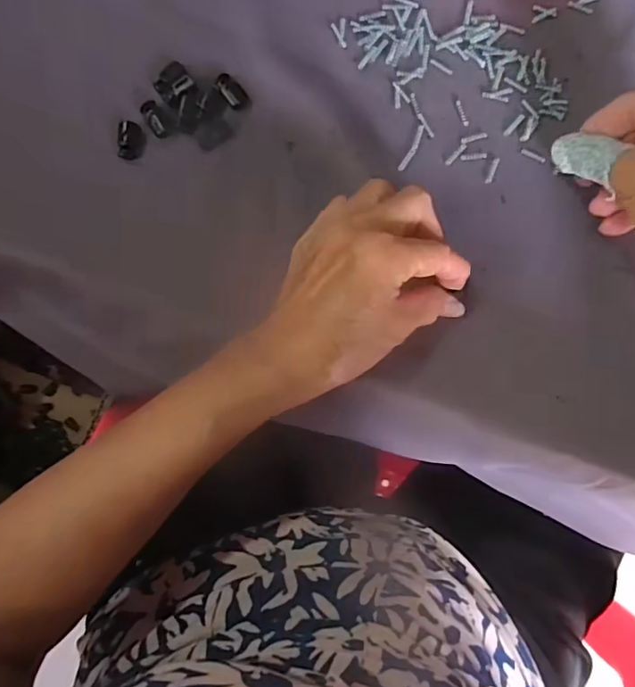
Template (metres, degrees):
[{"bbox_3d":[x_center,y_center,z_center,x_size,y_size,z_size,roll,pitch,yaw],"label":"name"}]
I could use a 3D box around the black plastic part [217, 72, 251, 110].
[{"bbox_3d":[-0.051,-0.150,0.317,0.012,0.004,0.022,-42,91,-5],"label":"black plastic part"}]

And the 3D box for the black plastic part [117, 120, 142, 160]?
[{"bbox_3d":[-0.111,-0.120,0.313,0.013,0.004,0.022,7,87,-4],"label":"black plastic part"}]

